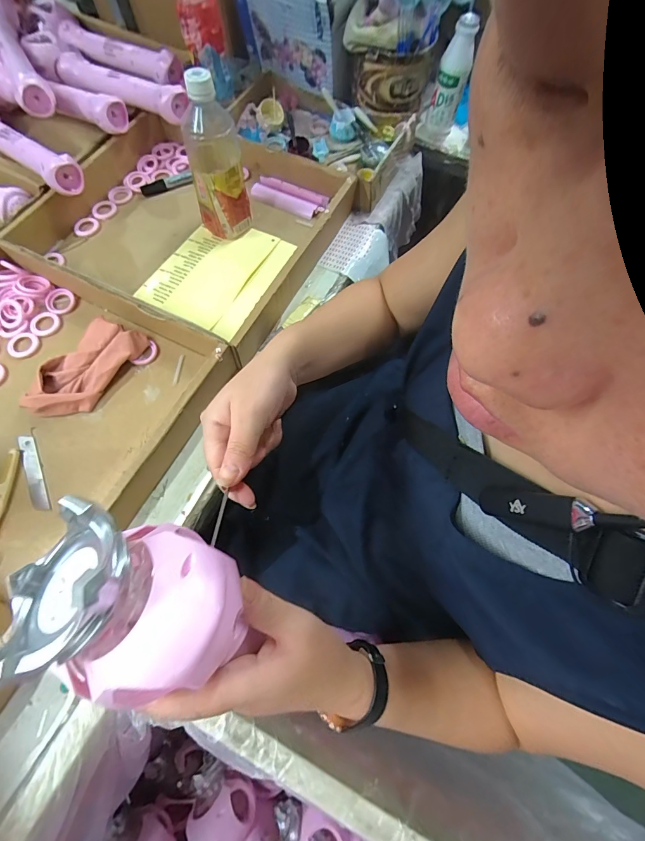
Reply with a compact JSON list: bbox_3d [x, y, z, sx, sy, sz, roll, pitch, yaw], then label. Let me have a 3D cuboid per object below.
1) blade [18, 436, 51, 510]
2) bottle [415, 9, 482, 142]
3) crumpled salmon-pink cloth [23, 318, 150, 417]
[{"bbox_3d":[-0.326,0.058,0.413,0.017,0.004,0.097,-24,70,-20],"label":"blade"},{"bbox_3d":[0.207,-0.555,0.605,0.056,0.149,0.051,19,69,5],"label":"bottle"},{"bbox_3d":[-0.290,-0.062,0.451,0.069,0.028,0.143,29,70,9],"label":"crumpled salmon-pink cloth"}]

